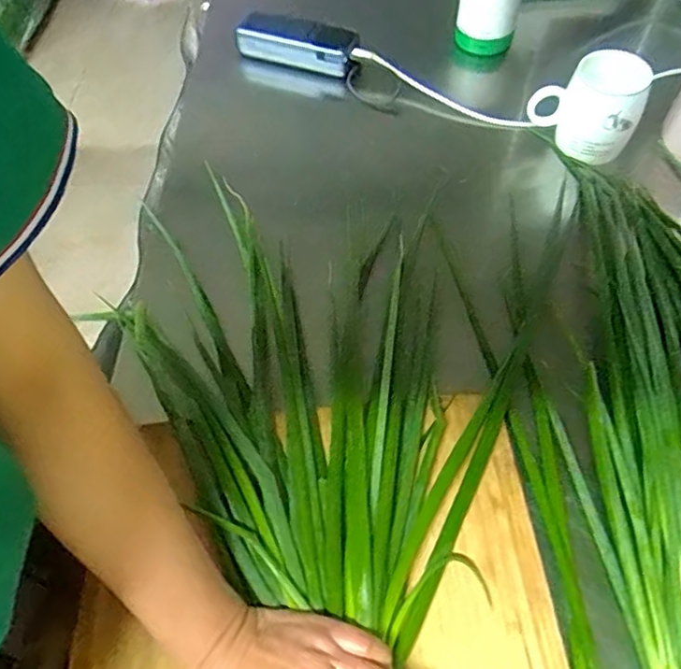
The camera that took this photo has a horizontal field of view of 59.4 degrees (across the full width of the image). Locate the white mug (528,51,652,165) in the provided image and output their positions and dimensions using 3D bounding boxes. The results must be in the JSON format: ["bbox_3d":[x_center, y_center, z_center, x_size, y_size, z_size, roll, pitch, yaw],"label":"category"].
[{"bbox_3d":[0.282,-0.261,0.666,0.111,0.098,0.089,31,64,20],"label":"white mug"}]

